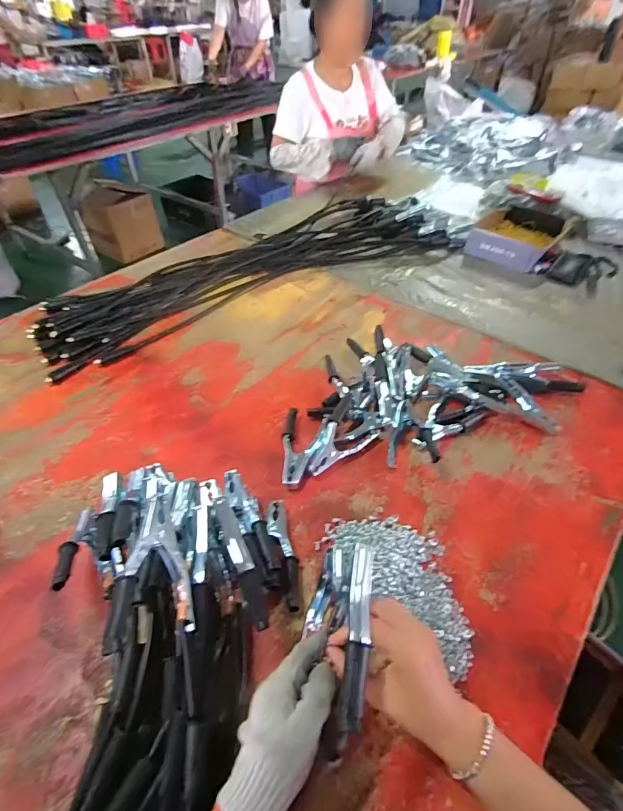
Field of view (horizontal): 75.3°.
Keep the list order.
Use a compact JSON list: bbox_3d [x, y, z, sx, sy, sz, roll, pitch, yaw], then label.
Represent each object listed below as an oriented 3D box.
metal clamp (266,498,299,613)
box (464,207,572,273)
[{"bbox_3d":[-0.036,0.191,0.533,0.028,0.021,0.147,-11,47,-10],"label":"metal clamp"},{"bbox_3d":[0.579,-0.481,1.147,0.232,0.062,0.277,23,50,25],"label":"box"}]

